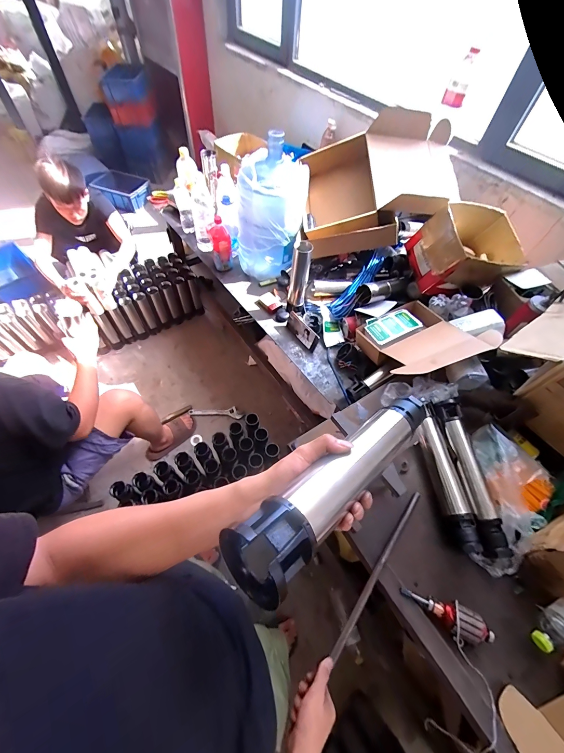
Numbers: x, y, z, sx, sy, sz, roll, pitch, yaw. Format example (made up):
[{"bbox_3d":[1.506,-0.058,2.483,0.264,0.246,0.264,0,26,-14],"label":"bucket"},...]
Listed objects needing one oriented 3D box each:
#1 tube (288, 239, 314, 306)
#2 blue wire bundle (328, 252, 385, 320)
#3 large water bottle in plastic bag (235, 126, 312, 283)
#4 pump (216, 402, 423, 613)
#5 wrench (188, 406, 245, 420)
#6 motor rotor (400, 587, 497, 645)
[{"bbox_3d":[0.067,-0.368,1.104,0.053,0.250,0.052,2,58,-3],"label":"tube"},{"bbox_3d":[0.300,-0.360,1.185,0.090,0.072,0.325,36,81,18],"label":"blue wire bundle"},{"bbox_3d":[-0.041,-0.659,1.210,0.284,0.431,0.245,-2,58,-5],"label":"large water bottle in plastic bag"},{"bbox_3d":[0.091,0.111,0.370,0.352,0.059,0.063,-23,60,-42],"label":"pump"},{"bbox_3d":[-0.351,0.191,1.629,0.285,0.024,0.062,4,58,-1],"label":"wrench"},{"bbox_3d":[0.338,0.483,0.623,0.174,0.043,0.054,27,61,13],"label":"motor rotor"}]

